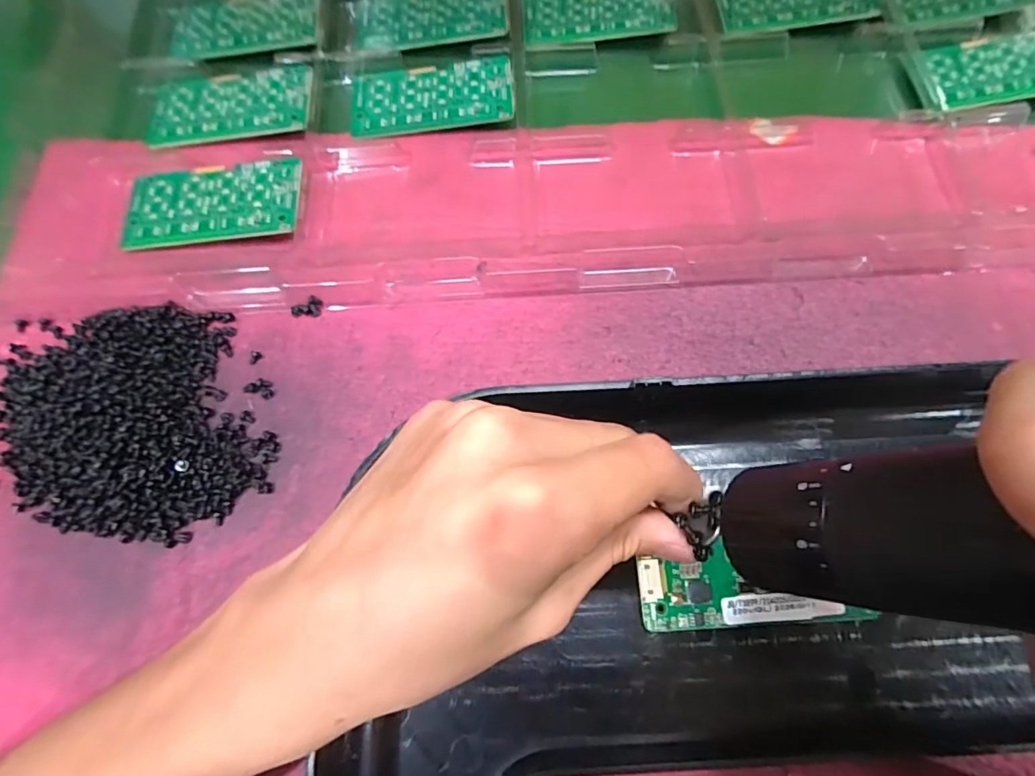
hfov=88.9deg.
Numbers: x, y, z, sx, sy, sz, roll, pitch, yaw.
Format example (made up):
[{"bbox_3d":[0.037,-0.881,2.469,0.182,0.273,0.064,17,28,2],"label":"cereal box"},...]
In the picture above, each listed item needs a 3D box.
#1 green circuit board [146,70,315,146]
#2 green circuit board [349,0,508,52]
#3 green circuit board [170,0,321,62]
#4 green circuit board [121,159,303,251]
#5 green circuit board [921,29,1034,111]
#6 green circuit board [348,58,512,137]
[{"bbox_3d":[-0.166,-0.163,0.304,0.091,0.004,0.046,-4,72,-3],"label":"green circuit board"},{"bbox_3d":[-0.057,-0.236,0.339,0.100,0.010,0.051,-3,72,-2],"label":"green circuit board"},{"bbox_3d":[-0.172,-0.231,0.334,0.094,0.004,0.056,-4,69,4],"label":"green circuit board"},{"bbox_3d":[-0.163,-0.099,0.282,0.092,0.008,0.045,-3,72,-2],"label":"green circuit board"},{"bbox_3d":[0.295,-0.194,0.317,0.087,0.010,0.050,-7,72,-3],"label":"green circuit board"},{"bbox_3d":[-0.050,-0.171,0.309,0.093,0.006,0.045,-4,72,-2],"label":"green circuit board"}]

